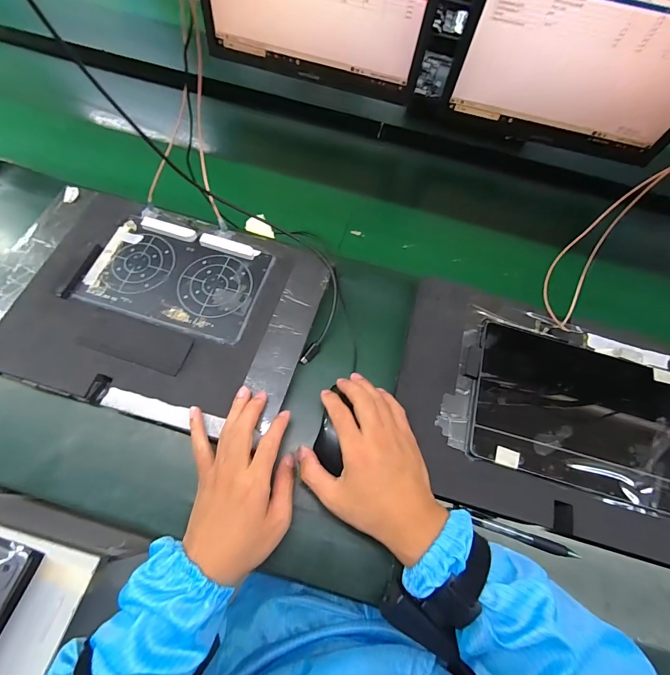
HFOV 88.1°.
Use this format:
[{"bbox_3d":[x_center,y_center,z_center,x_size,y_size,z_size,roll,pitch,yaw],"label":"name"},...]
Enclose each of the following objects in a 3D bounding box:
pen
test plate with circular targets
[{"bbox_3d":[0.194,0.211,0.376,0.134,0.010,0.015,19,64,4],"label":"pen"},{"bbox_3d":[-0.197,-0.075,0.435,0.203,0.004,0.124,17,64,3],"label":"test plate with circular targets"}]

